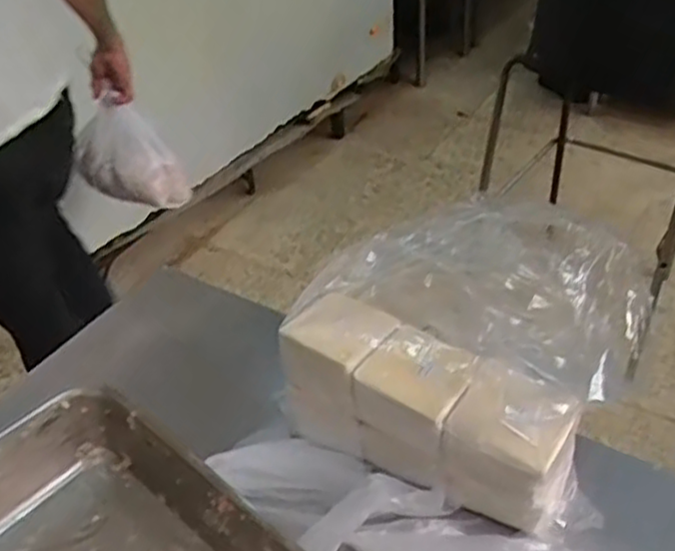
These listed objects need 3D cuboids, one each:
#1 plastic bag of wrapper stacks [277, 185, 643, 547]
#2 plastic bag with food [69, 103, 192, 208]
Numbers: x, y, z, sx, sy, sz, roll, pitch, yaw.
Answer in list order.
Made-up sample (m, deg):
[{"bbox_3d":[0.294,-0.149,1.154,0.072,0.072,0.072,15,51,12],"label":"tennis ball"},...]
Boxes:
[{"bbox_3d":[0.119,0.059,0.702,0.289,0.190,0.215,19,45,25],"label":"plastic bag of wrapper stacks"},{"bbox_3d":[-0.467,-0.267,1.625,0.260,0.209,0.071,15,44,22],"label":"plastic bag with food"}]

